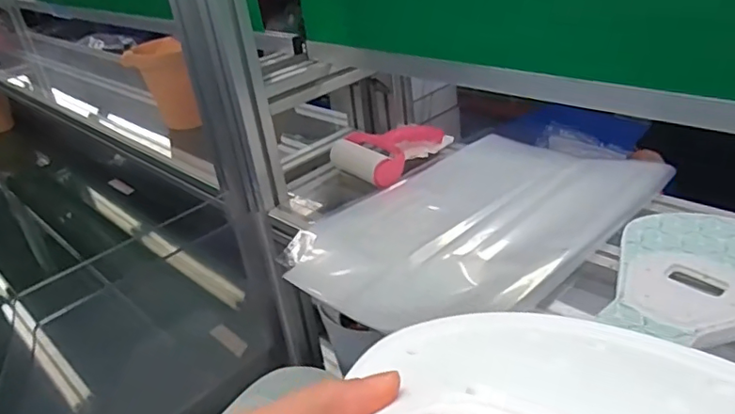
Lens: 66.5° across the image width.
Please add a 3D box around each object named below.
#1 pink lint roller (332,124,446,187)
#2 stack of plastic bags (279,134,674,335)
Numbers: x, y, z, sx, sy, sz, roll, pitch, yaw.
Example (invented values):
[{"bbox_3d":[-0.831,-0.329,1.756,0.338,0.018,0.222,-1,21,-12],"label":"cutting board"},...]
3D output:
[{"bbox_3d":[0.048,-0.078,0.795,0.167,0.050,0.120,-19,32,-20],"label":"pink lint roller"},{"bbox_3d":[0.131,0.015,0.650,0.398,0.032,0.263,-25,34,-28],"label":"stack of plastic bags"}]

